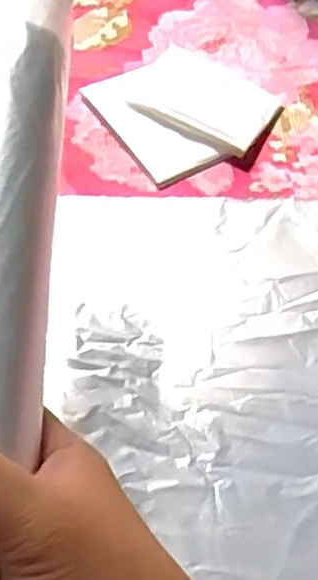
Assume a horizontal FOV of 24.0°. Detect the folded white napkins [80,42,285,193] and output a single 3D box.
[{"bbox_3d":[0.016,-0.115,0.467,0.101,0.008,0.097,-33,66,-22],"label":"folded white napkins"}]

